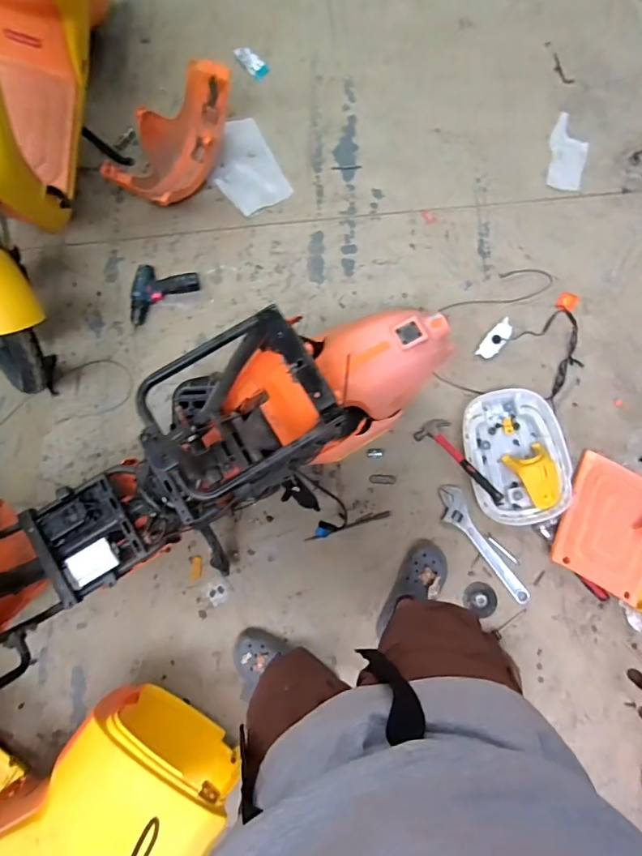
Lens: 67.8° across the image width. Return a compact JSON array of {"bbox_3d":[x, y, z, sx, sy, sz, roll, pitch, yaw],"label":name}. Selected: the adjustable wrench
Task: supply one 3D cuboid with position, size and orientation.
[{"bbox_3d":[0.415,0.308,1.248,0.080,0.017,0.353,-31,81,-6],"label":"adjustable wrench"}]

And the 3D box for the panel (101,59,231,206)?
[{"bbox_3d":[-0.430,-0.825,1.394,0.205,0.170,0.449,22,79,4],"label":"panel"}]

